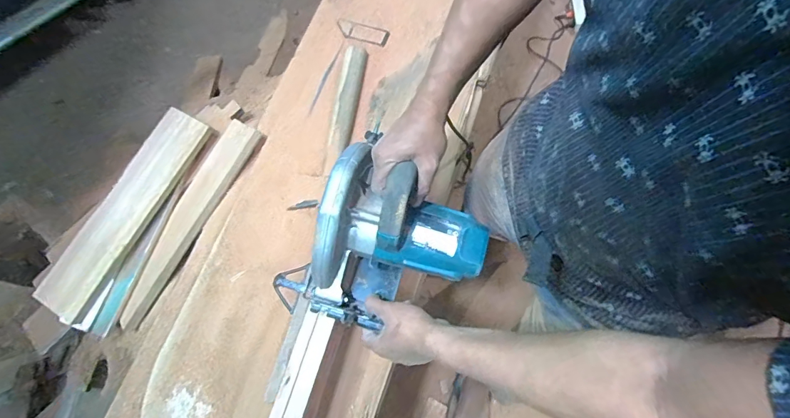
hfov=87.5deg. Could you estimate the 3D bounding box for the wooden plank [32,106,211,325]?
[{"bbox_3d":[-0.529,-0.002,0.809,0.115,0.026,0.434,27,76,9],"label":"wooden plank"}]

